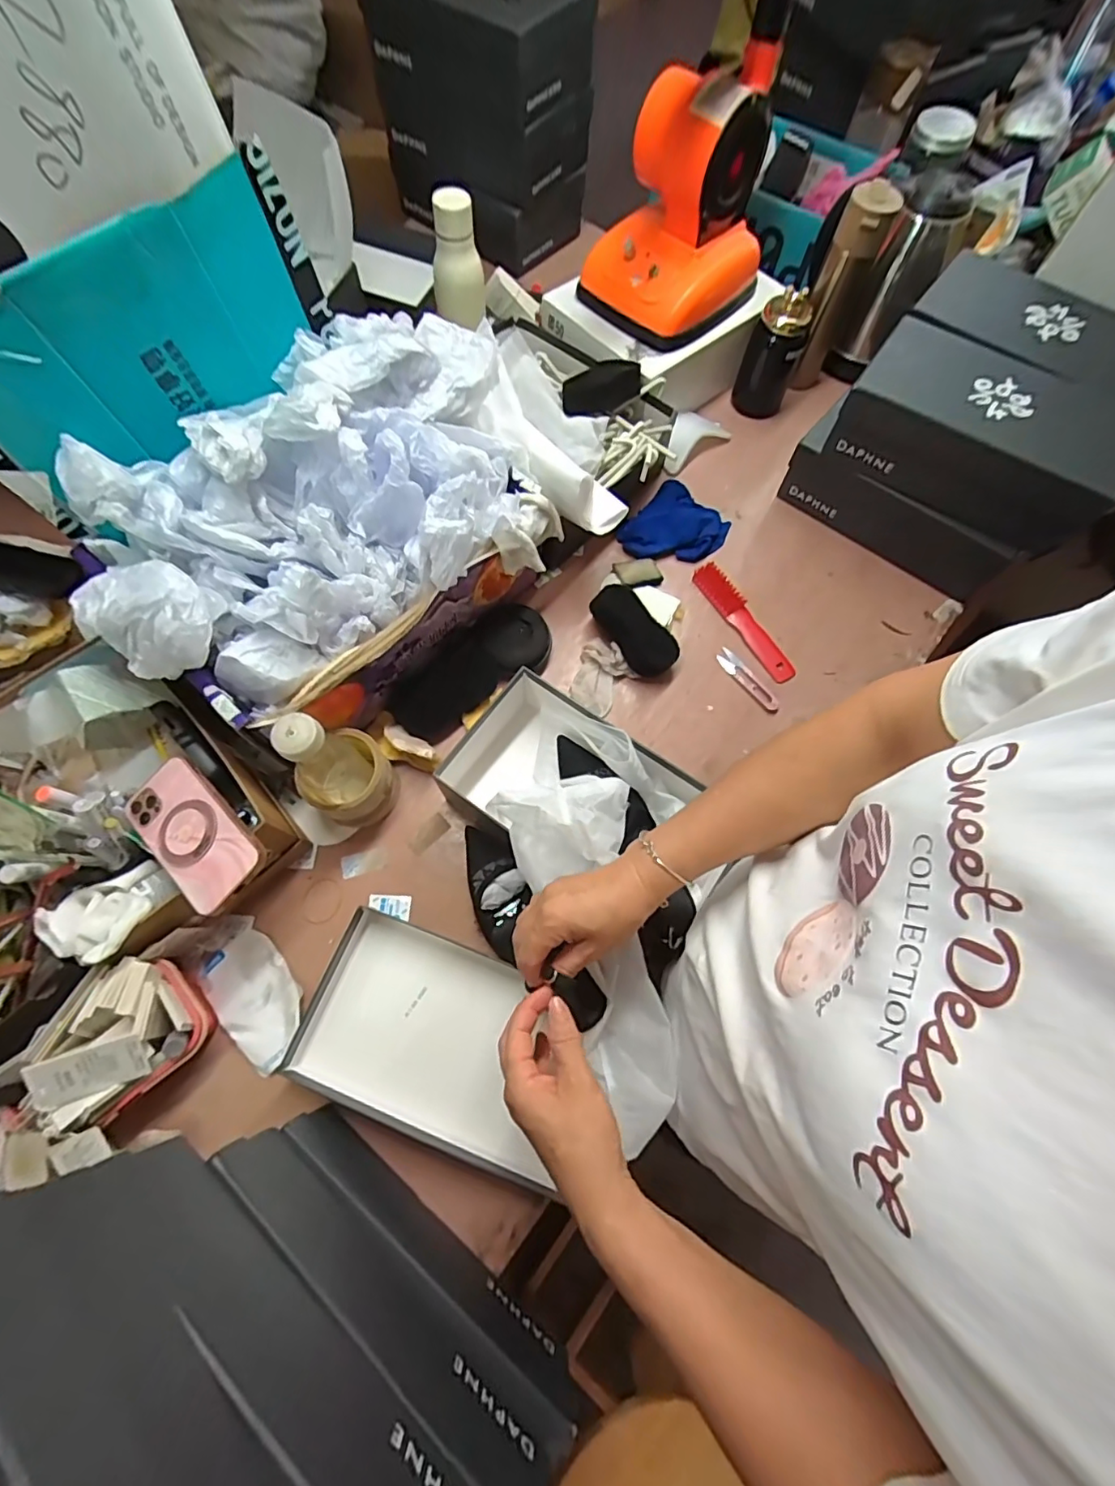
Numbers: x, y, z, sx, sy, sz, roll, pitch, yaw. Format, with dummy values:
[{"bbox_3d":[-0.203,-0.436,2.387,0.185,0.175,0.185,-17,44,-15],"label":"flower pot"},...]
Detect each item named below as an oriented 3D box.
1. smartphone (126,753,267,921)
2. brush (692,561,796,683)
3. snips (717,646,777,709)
[{"bbox_3d":[-0.327,0.080,0.504,0.147,0.012,0.074,40,83,17],"label":"smartphone"},{"bbox_3d":[0.249,-0.163,0.739,0.038,0.018,0.189,-31,73,-13],"label":"brush"},{"bbox_3d":[0.243,-0.082,0.713,0.023,0.004,0.101,-37,74,-14],"label":"snips"}]

